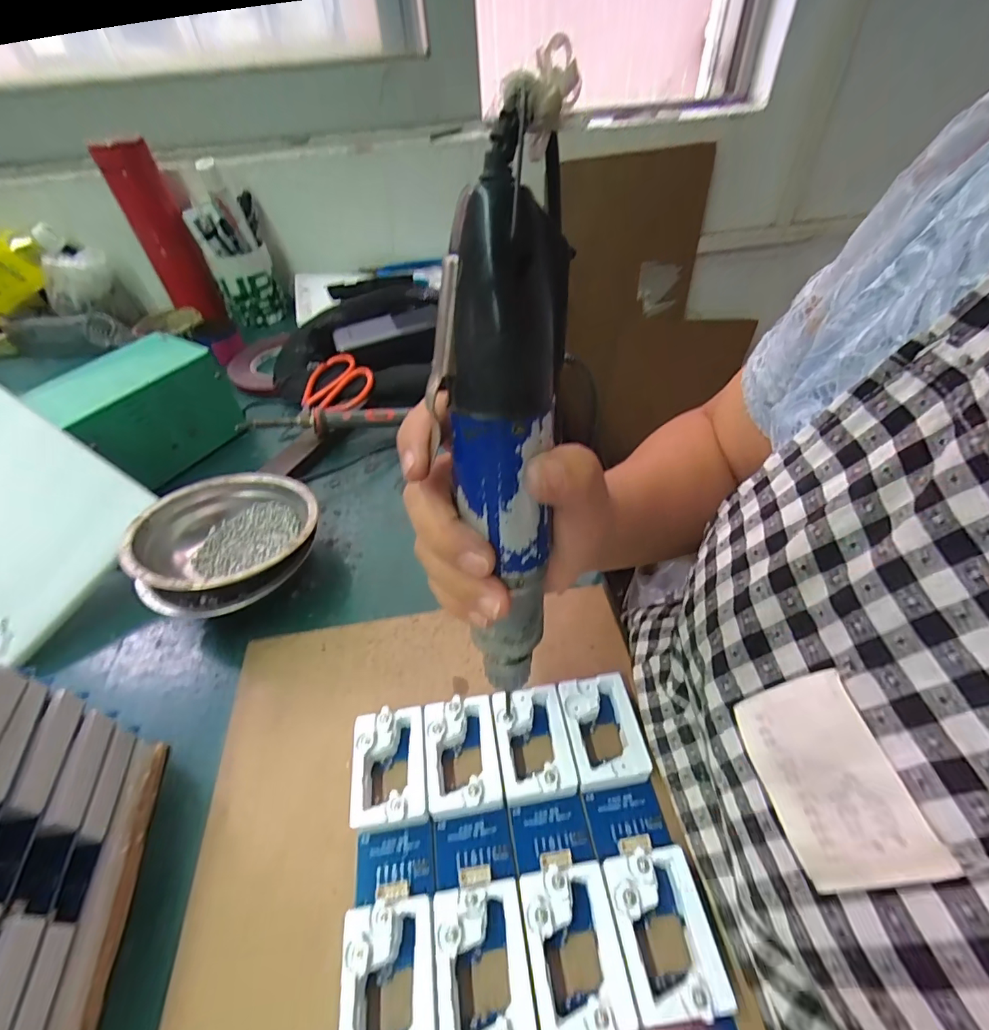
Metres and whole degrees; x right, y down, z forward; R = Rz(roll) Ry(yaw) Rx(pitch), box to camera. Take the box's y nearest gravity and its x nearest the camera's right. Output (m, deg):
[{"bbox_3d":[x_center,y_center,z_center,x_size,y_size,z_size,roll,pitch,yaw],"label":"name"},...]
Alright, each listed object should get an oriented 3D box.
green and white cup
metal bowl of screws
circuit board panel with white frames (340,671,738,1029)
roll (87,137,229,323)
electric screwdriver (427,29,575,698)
[{"bbox_3d":[-0.349,-0.359,0.639,0.082,0.185,0.076,-21,50,-15],"label":"green and white cup"},{"bbox_3d":[-0.202,0.023,0.376,0.125,0.069,0.132,-28,52,-20],"label":"metal bowl of screws"},{"bbox_3d":[0.011,0.180,0.235,0.161,0.025,0.180,-9,48,-4],"label":"circuit board panel with white frames"},{"bbox_3d":[-0.433,-0.362,0.630,0.061,0.209,0.056,-29,52,-21],"label":"roll"},{"bbox_3d":[0.002,-0.029,0.191,0.043,0.225,0.046,2,27,5],"label":"electric screwdriver"}]

